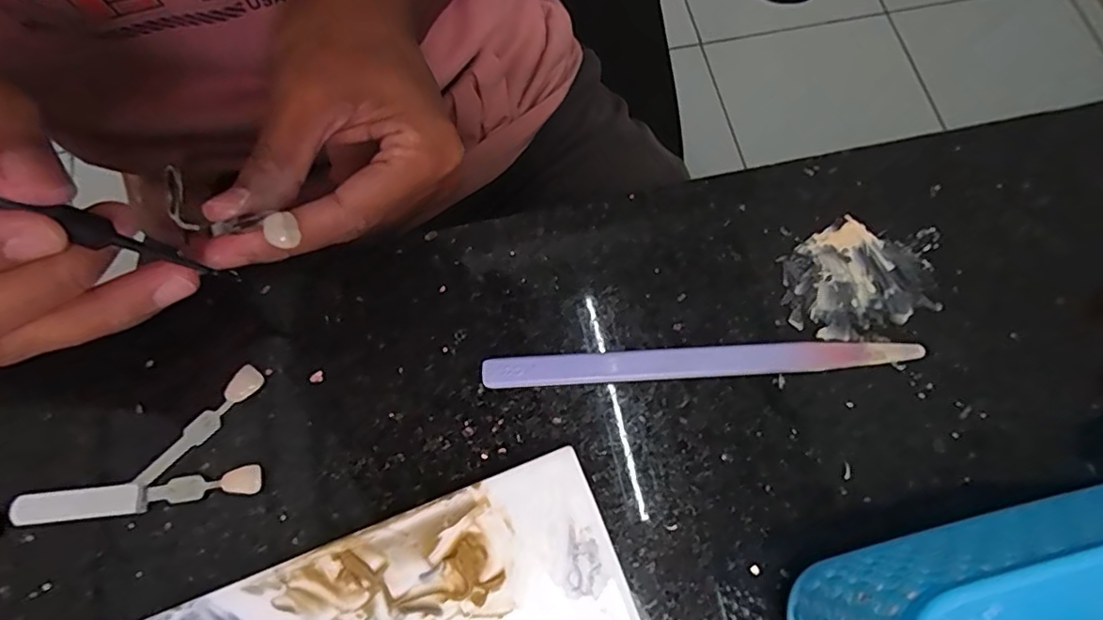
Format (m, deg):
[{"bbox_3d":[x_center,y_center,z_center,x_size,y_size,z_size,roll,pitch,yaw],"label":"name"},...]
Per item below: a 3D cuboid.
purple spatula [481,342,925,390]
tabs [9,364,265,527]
[{"bbox_3d":[0.048,0.017,0.187,0.137,0.004,0.010,-3,71,-1],"label":"purple spatula"},{"bbox_3d":[-0.121,0.041,0.175,0.067,0.008,0.037,-9,71,-3],"label":"tabs"}]

